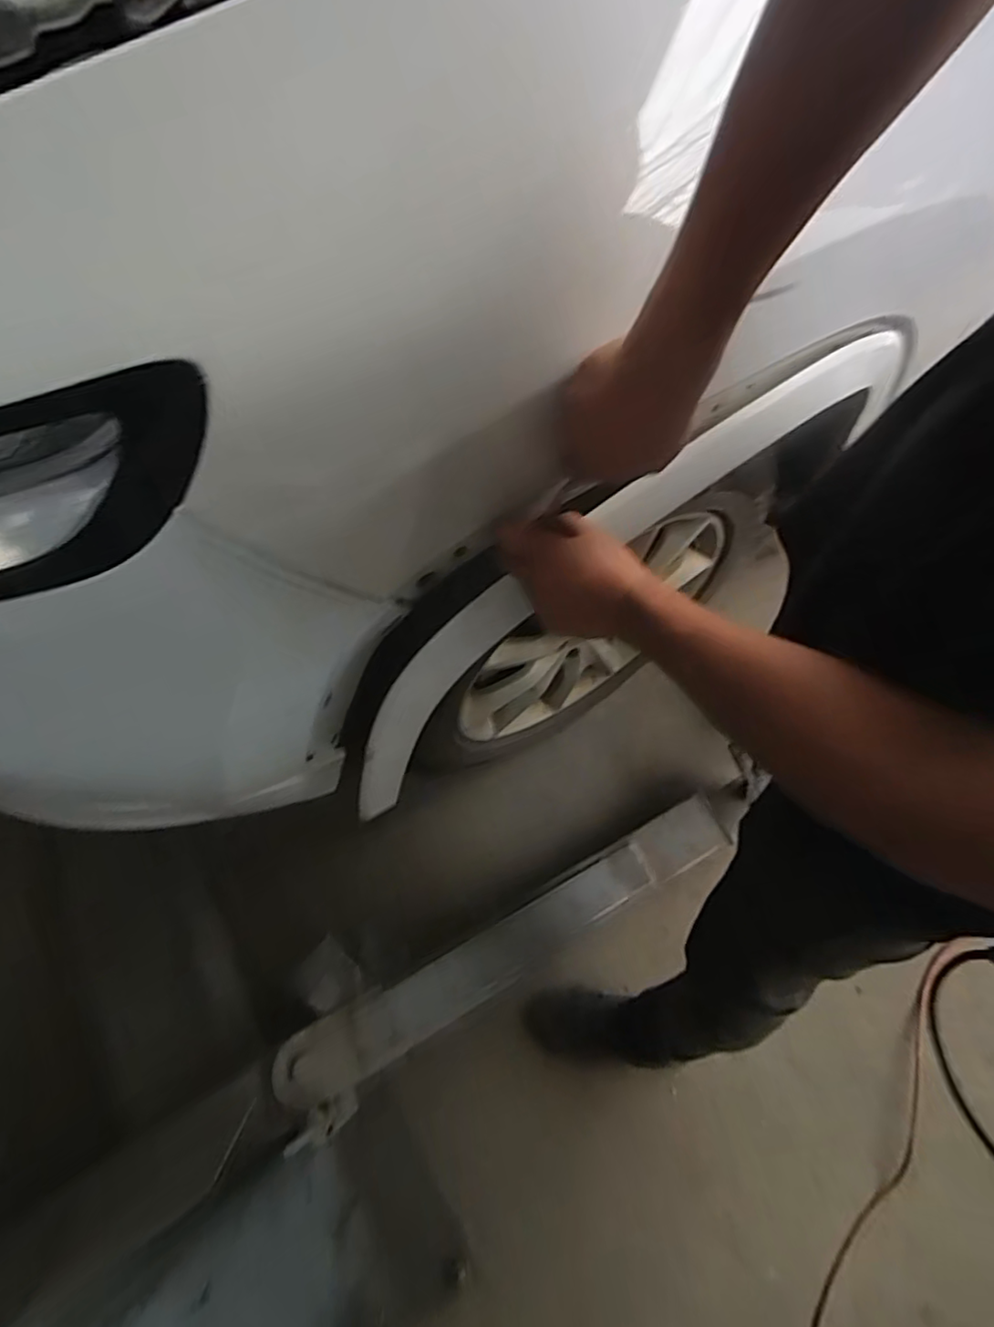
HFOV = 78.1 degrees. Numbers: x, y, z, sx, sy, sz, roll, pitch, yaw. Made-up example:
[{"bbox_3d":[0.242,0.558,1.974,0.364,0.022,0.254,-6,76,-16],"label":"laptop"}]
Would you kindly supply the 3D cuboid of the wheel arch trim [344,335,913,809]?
[{"bbox_3d":[0.108,-0.090,0.594,0.703,0.196,0.051,-37,71,3],"label":"wheel arch trim"}]

